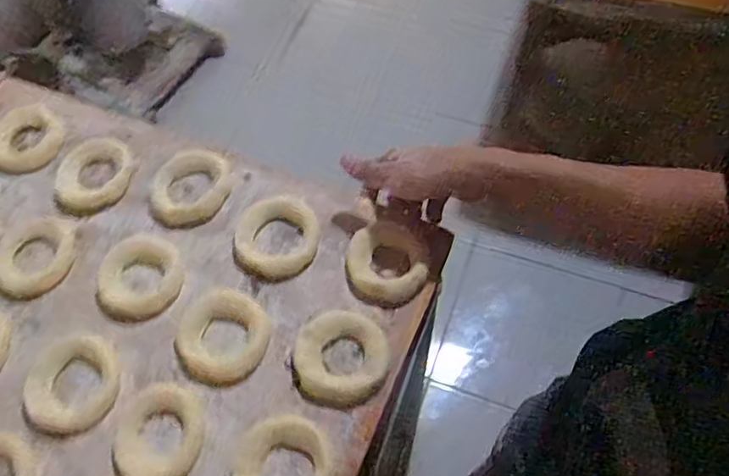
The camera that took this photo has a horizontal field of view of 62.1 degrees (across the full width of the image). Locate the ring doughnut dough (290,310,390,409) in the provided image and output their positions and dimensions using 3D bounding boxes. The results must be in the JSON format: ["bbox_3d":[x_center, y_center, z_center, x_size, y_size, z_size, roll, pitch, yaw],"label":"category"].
[{"bbox_3d":[-0.020,0.102,0.524,0.080,0.014,0.080,8,62,6],"label":"ring doughnut dough"}]

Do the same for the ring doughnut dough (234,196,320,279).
[{"bbox_3d":[-0.085,-0.002,0.583,0.079,0.015,0.078,-1,61,2],"label":"ring doughnut dough"}]

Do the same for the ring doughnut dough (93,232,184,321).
[{"bbox_3d":[-0.213,0.038,0.569,0.076,0.012,0.081,-1,61,2],"label":"ring doughnut dough"}]

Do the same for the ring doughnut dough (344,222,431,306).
[{"bbox_3d":[0.022,0.018,0.563,0.076,0.020,0.083,8,62,6],"label":"ring doughnut dough"}]

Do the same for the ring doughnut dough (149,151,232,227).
[{"bbox_3d":[-0.176,-0.052,0.613,0.076,0.013,0.089,26,65,15],"label":"ring doughnut dough"}]

